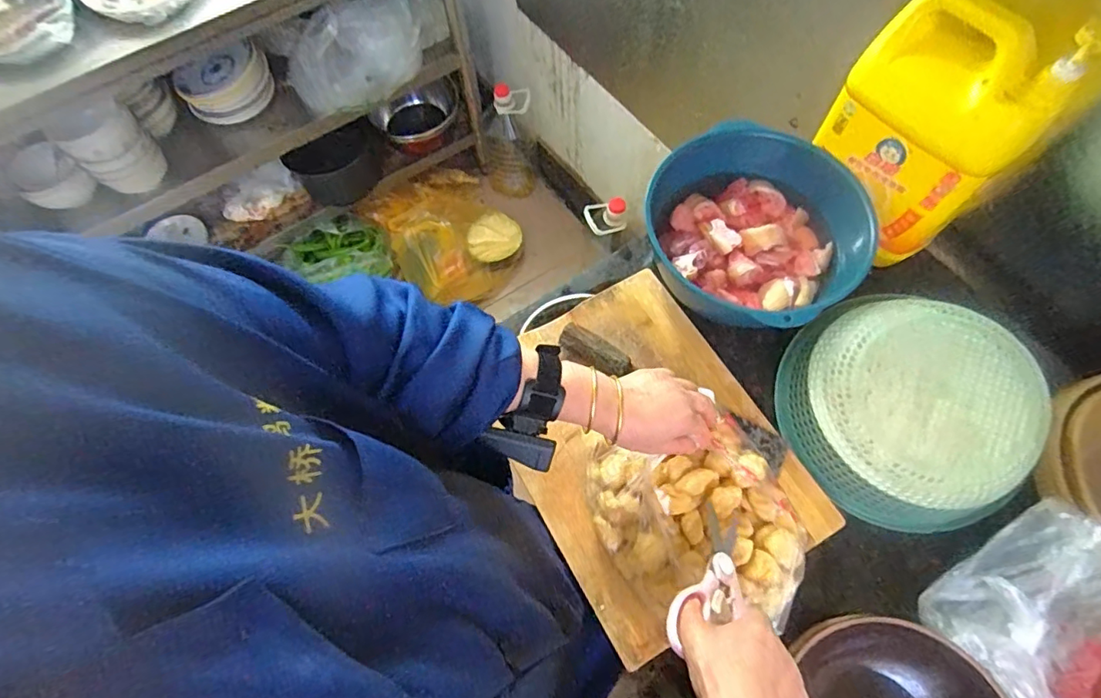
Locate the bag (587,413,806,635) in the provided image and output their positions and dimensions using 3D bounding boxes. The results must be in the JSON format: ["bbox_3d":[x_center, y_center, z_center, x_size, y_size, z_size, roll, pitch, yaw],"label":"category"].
[{"bbox_3d":[0.144,0.179,0.533,0.183,0.062,0.190,-12,66,-3],"label":"bag"}]

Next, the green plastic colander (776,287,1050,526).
[{"bbox_3d":[0.384,0.058,0.577,0.231,0.124,0.224,-1,65,2],"label":"green plastic colander"}]

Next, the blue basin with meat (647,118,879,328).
[{"bbox_3d":[0.252,-0.148,0.658,0.232,0.107,0.252,-1,65,2],"label":"blue basin with meat"}]

